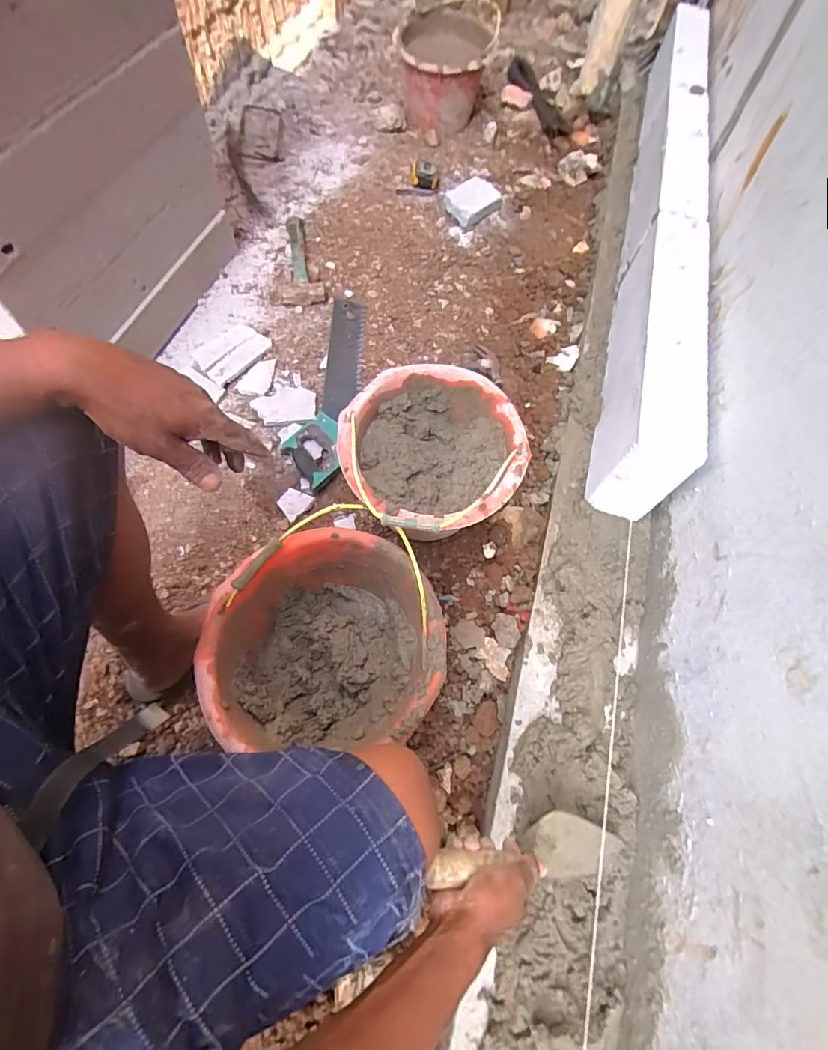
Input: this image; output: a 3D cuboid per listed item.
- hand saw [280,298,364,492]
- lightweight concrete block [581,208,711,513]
[{"bbox_3d":[-0.170,-0.299,0.967,0.112,0.033,0.527,6,62,0],"label":"hand saw"},{"bbox_3d":[0.457,-0.322,0.888,0.119,0.193,0.613,16,63,4],"label":"lightweight concrete block"}]

